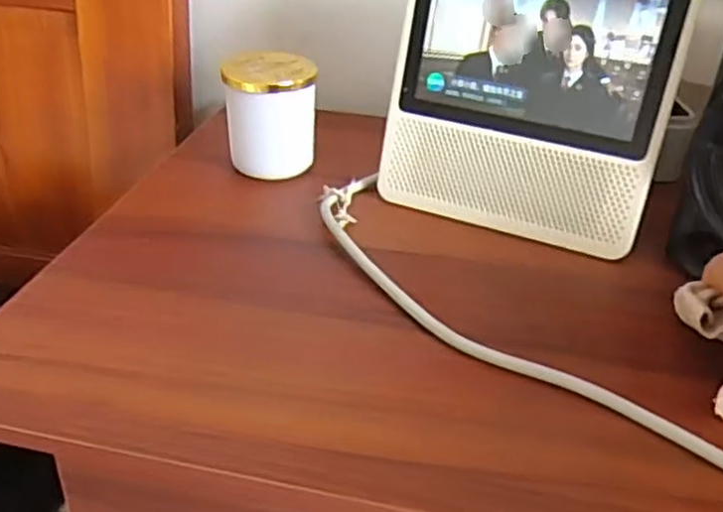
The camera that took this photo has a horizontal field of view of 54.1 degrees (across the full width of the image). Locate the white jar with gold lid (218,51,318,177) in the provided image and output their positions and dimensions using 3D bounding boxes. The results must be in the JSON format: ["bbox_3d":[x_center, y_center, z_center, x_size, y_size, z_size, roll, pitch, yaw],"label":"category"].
[{"bbox_3d":[-0.073,-0.112,0.580,0.069,0.092,0.064,-4,33,-9],"label":"white jar with gold lid"}]

